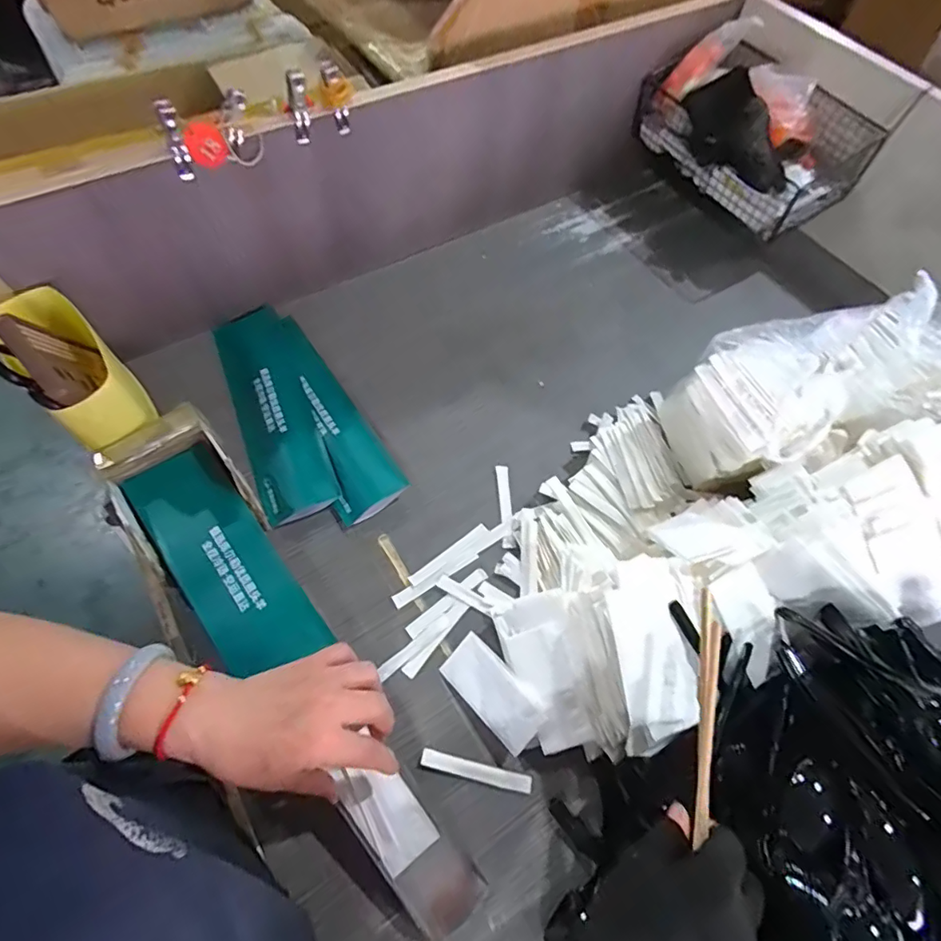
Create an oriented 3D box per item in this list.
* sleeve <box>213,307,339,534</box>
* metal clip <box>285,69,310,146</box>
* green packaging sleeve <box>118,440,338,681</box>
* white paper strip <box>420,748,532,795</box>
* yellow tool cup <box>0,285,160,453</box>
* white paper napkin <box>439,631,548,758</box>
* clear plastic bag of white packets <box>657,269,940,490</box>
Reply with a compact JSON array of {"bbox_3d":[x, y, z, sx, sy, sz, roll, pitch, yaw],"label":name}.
[{"bbox_3d":[-0.219,-0.075,0.575,0.077,0.010,0.277,-21,66,-12],"label":"sleeve"},{"bbox_3d":[-0.163,-0.349,0.502,0.019,0.063,0.017,-10,64,-8],"label":"metal clip"},{"bbox_3d":[-0.220,0.077,0.465,0.085,0.017,0.237,-38,67,-19],"label":"green packaging sleeve"},{"bbox_3d":[0.005,0.249,0.435,0.092,0.004,0.014,14,64,5],"label":"white paper strip"},{"bbox_3d":[-0.371,-0.096,0.499,0.073,0.074,0.153,-41,71,-20],"label":"yellow tool cup"},{"bbox_3d":[0.018,0.187,0.446,0.095,0.006,0.045,39,85,31],"label":"white paper napkin"},{"bbox_3d":[0.352,-0.082,0.513,0.296,0.165,0.123,-18,65,4],"label":"clear plastic bag of white packets"}]

